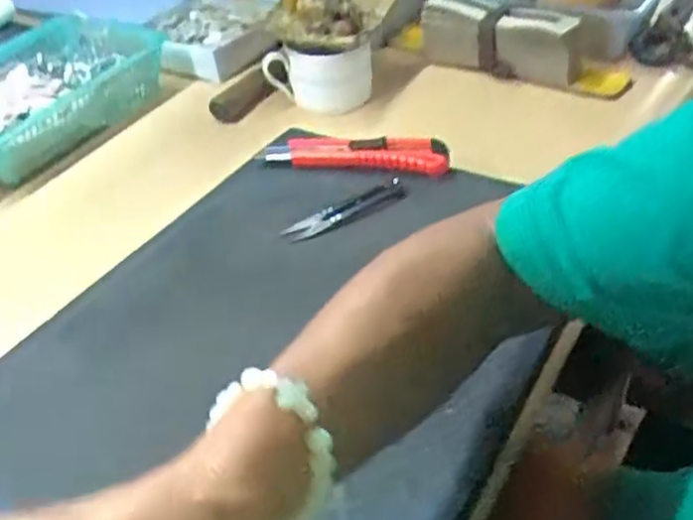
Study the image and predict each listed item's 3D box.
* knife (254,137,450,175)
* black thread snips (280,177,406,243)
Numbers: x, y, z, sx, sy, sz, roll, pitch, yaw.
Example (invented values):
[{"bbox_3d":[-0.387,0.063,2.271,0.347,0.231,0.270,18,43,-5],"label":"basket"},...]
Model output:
[{"bbox_3d":[0.004,-0.087,0.577,0.155,0.023,0.029,5,41,13],"label":"knife"},{"bbox_3d":[-0.001,-0.037,0.538,0.096,0.004,0.022,-25,58,-15],"label":"black thread snips"}]

